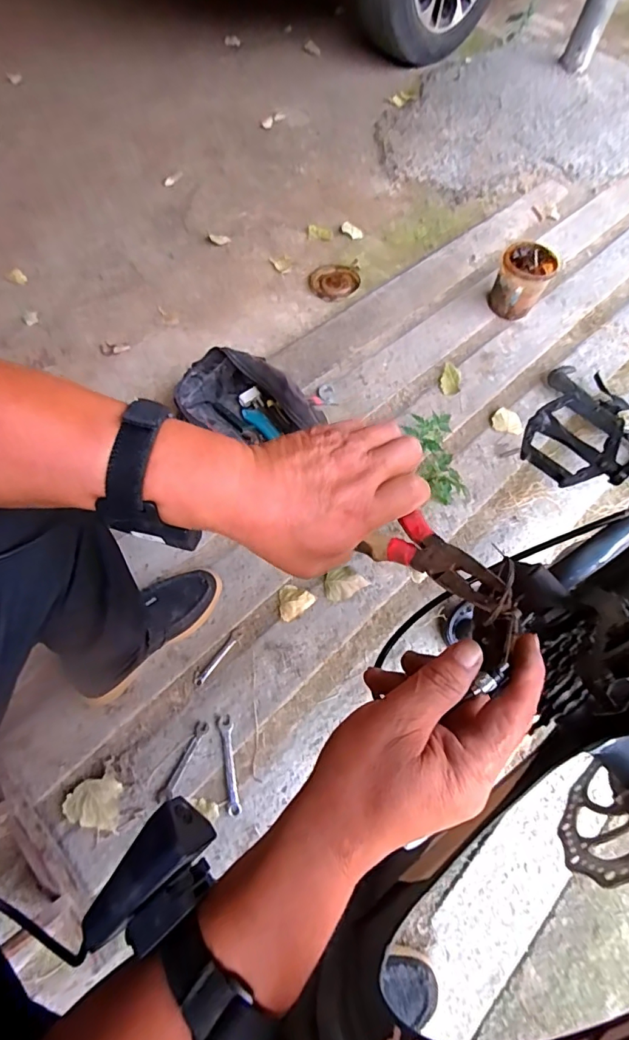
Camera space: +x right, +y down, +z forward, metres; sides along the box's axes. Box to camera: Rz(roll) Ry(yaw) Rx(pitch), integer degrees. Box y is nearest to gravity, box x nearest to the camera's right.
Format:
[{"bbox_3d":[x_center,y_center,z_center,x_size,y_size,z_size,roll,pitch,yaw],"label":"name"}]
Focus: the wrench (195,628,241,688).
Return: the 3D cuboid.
[{"bbox_3d":[-0.163,0.231,0.812,0.019,0.004,0.110,34,60,12],"label":"wrench"}]

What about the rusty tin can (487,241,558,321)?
[{"bbox_3d":[0.508,-0.585,1.190,0.121,0.148,0.120,2,63,-4],"label":"rusty tin can"}]

